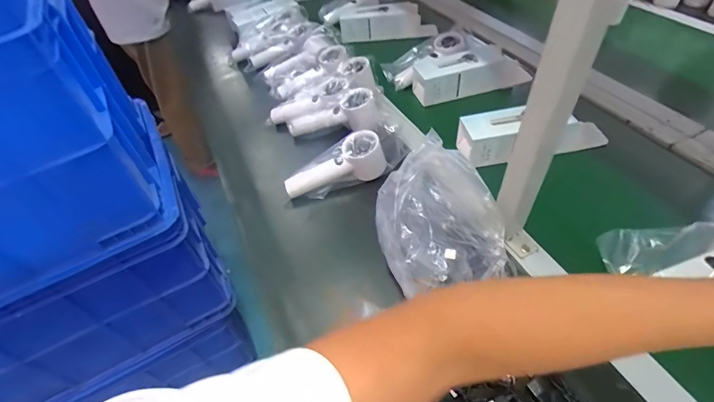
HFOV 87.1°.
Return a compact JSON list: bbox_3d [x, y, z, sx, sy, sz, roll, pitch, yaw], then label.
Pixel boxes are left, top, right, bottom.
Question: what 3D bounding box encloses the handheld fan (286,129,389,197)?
[{"bbox_3d":[-0.033,-0.051,0.586,0.157,0.060,0.049,-23,47,10],"label":"handheld fan"}]

